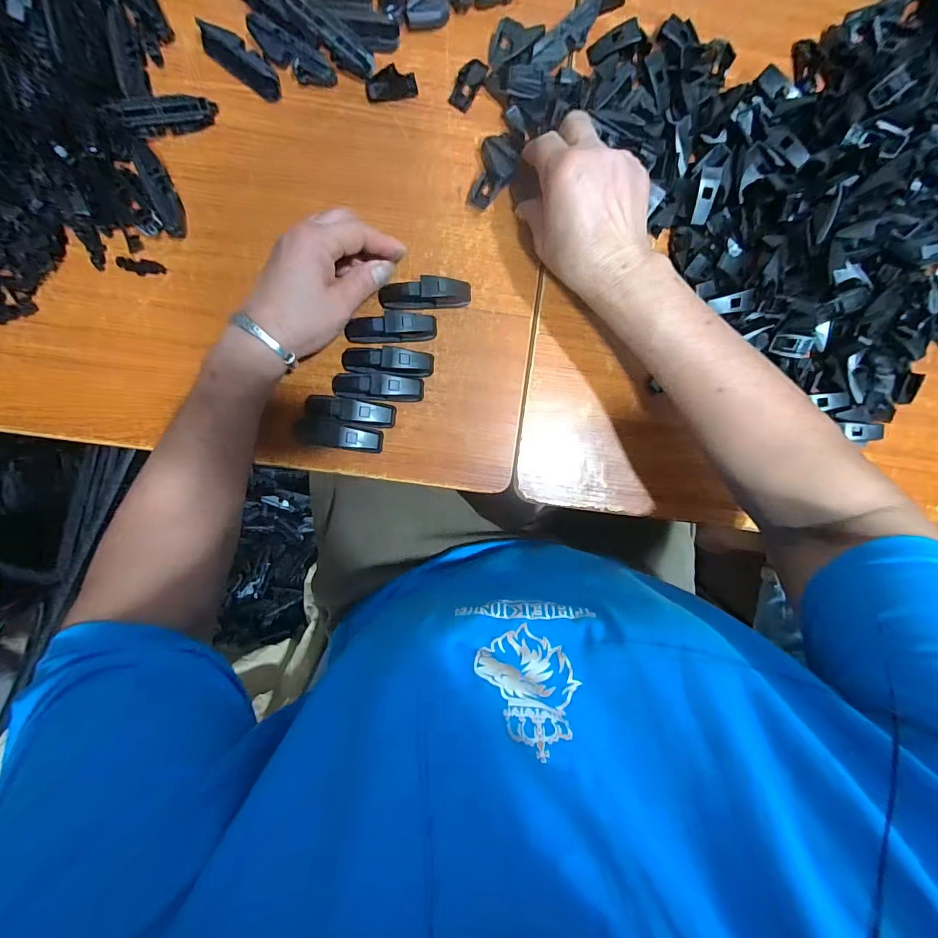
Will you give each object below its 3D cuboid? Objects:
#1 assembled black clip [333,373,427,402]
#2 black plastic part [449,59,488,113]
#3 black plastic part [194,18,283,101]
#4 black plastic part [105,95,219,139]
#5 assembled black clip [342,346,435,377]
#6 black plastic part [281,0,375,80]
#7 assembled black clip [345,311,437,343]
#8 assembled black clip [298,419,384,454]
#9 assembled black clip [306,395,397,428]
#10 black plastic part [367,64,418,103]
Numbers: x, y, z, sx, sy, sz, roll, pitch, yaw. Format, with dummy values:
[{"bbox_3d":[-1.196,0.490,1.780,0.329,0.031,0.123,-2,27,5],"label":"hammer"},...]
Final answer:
[{"bbox_3d":[-0.078,-0.069,0.353,0.077,0.022,0.021,5,92,-4],"label":"assembled black clip"},{"bbox_3d":[-0.001,-0.326,0.352,0.018,0.006,0.042,30,90,-5],"label":"black plastic part"},{"bbox_3d":[-0.184,-0.330,0.335,0.069,0.018,0.023,38,90,-5],"label":"black plastic part"},{"bbox_3d":[-0.239,-0.281,0.332,0.072,0.012,0.021,-23,94,-19],"label":"black plastic part"},{"bbox_3d":[-0.070,-0.090,0.351,0.078,0.024,0.022,5,92,-4],"label":"assembled black clip"},{"bbox_3d":[-0.113,-0.348,0.334,0.077,0.007,0.024,29,90,-21],"label":"black plastic part"},{"bbox_3d":[-0.066,-0.119,0.350,0.075,0.025,0.021,-3,93,-4],"label":"assembled black clip"},{"bbox_3d":[-0.111,-0.028,0.353,0.072,0.018,0.021,9,92,9],"label":"assembled black clip"},{"bbox_3d":[-0.100,-0.049,0.352,0.074,0.020,0.020,8,92,-4],"label":"assembled black clip"},{"bbox_3d":[-0.065,-0.323,0.349,0.042,0.005,0.023,-15,94,-3],"label":"black plastic part"}]

